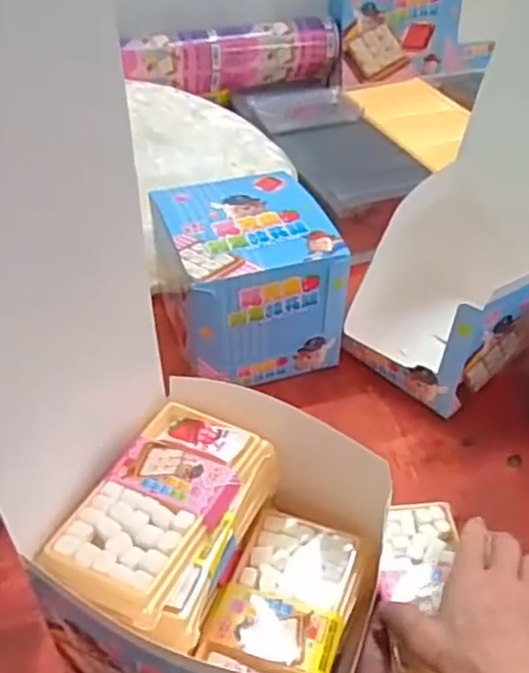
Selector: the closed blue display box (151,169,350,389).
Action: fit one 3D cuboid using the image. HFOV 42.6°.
[{"bbox_3d":[-0.017,-0.059,0.662,0.141,0.130,0.158,-13,43,-15],"label":"closed blue display box"}]

